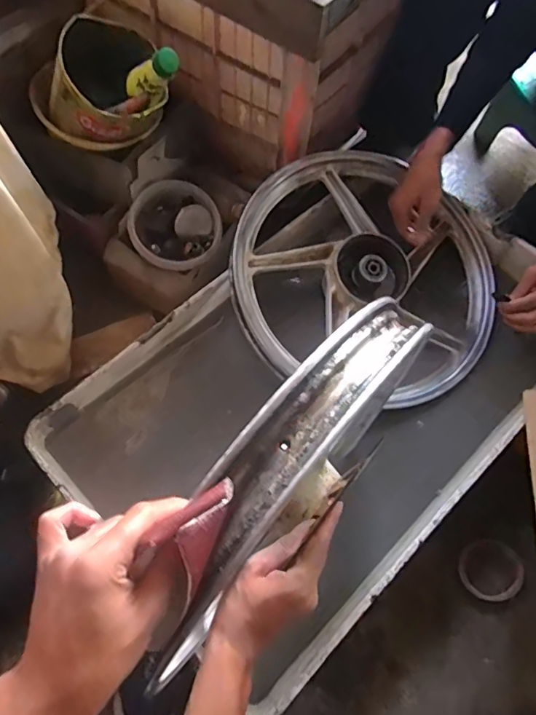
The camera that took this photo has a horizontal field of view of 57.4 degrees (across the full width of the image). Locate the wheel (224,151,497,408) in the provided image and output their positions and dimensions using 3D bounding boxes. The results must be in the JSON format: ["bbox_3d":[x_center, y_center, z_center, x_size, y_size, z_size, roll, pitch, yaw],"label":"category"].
[{"bbox_3d":[0.160,-0.152,0.801,0.431,0.099,0.409,14,66,4],"label":"wheel"}]

